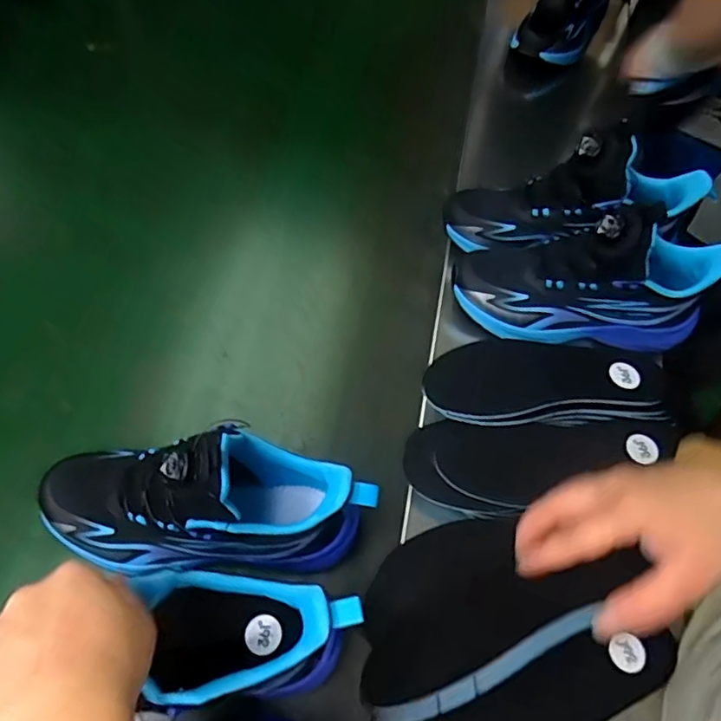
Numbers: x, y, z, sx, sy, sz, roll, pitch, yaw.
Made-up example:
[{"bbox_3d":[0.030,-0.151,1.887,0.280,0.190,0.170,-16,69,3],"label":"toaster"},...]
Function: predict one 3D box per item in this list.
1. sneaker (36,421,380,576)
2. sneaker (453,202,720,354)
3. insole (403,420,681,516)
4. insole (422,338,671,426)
[{"bbox_3d":[-0.121,0.103,0.427,0.249,0.138,0.086,1,60,-5],"label":"sneaker"},{"bbox_3d":[0.217,-0.093,0.542,0.233,0.131,0.099,6,60,-2],"label":"sneaker"},{"bbox_3d":[0.161,0.089,0.484,0.240,0.018,0.080,1,60,-5],"label":"insole"},{"bbox_3d":[0.166,0.017,0.513,0.211,0.020,0.085,3,60,-4],"label":"insole"}]

